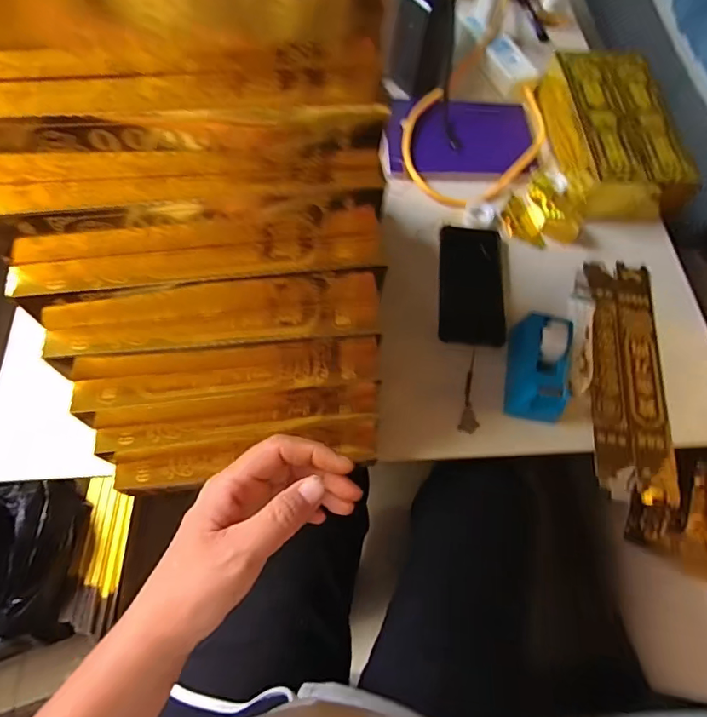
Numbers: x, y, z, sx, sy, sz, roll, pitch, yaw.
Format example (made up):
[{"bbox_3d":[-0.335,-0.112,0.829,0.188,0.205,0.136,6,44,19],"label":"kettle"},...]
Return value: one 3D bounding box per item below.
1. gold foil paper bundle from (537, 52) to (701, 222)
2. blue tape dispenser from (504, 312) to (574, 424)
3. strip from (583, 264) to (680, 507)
[{"bbox_3d":[0.354,-0.315,0.665,0.138,0.065,0.249,0,65,-3],"label":"gold foil paper bundle"},{"bbox_3d":[0.200,0.010,0.504,0.058,0.057,0.114,11,65,2],"label":"blue tape dispenser"},{"bbox_3d":[0.310,0.015,0.544,0.088,0.010,0.284,8,65,-1],"label":"strip"}]

